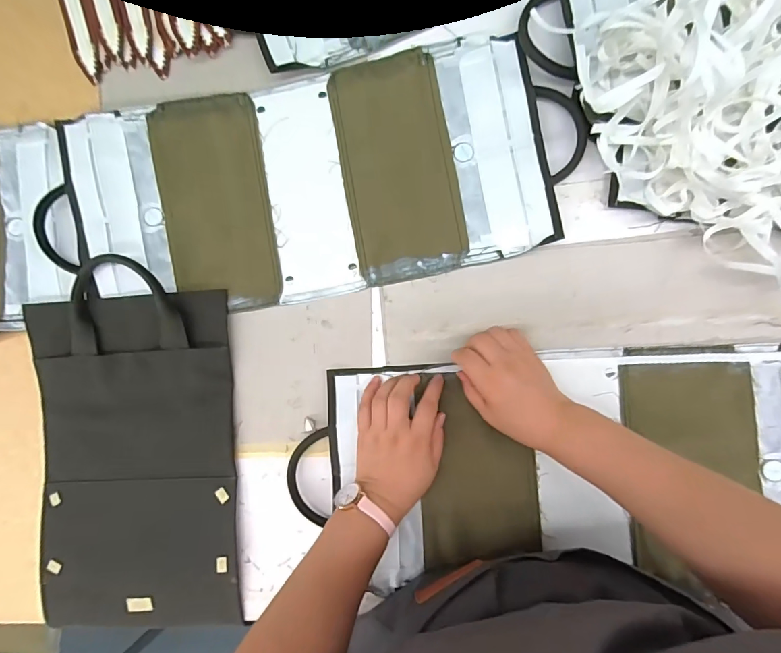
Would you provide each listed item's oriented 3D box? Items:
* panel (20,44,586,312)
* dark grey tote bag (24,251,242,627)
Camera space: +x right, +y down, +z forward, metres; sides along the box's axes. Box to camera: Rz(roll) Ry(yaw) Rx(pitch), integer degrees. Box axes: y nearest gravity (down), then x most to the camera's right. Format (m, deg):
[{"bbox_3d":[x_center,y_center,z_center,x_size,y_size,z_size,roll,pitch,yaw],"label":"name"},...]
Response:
[{"bbox_3d":[-0.086,-0.159,0.465,0.544,0.035,0.237,-9,87,5],"label":"panel"},{"bbox_3d":[-0.287,0.132,0.472,0.221,0.024,0.393,-5,87,5],"label":"dark grey tote bag"}]

